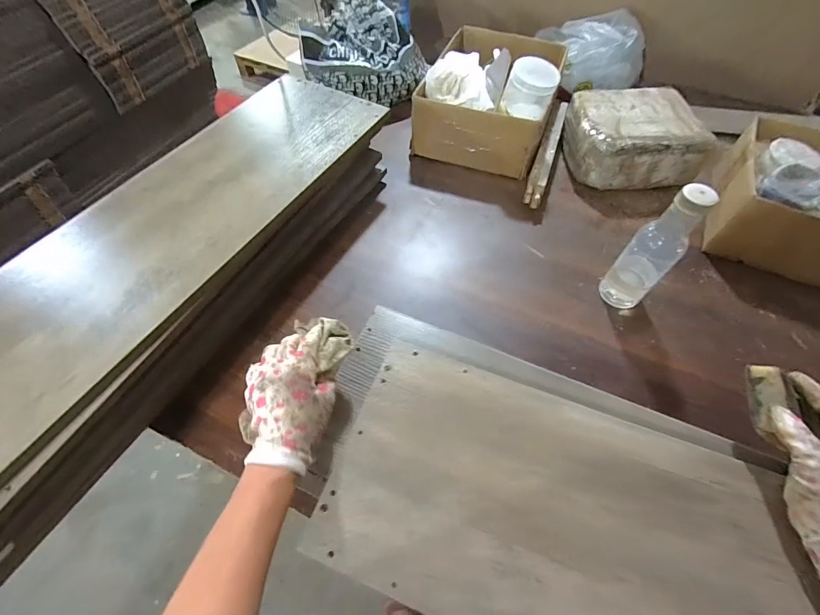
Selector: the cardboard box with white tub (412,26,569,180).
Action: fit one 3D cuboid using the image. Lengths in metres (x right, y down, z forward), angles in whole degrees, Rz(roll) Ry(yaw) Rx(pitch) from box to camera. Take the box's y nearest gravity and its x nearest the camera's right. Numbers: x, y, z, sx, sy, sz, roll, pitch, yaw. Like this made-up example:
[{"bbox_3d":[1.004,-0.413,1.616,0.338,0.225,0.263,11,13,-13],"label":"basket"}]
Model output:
[{"bbox_3d":[0.173,-0.452,0.759,0.255,0.188,0.296,19,60,10],"label":"cardboard box with white tub"}]

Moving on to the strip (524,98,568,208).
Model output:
[{"bbox_3d":[0.278,-0.311,0.755,0.034,0.064,0.275,20,60,10],"label":"strip"}]

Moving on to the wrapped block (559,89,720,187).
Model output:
[{"bbox_3d":[0.439,-0.334,0.748,0.236,0.109,0.183,3,59,0],"label":"wrapped block"}]

